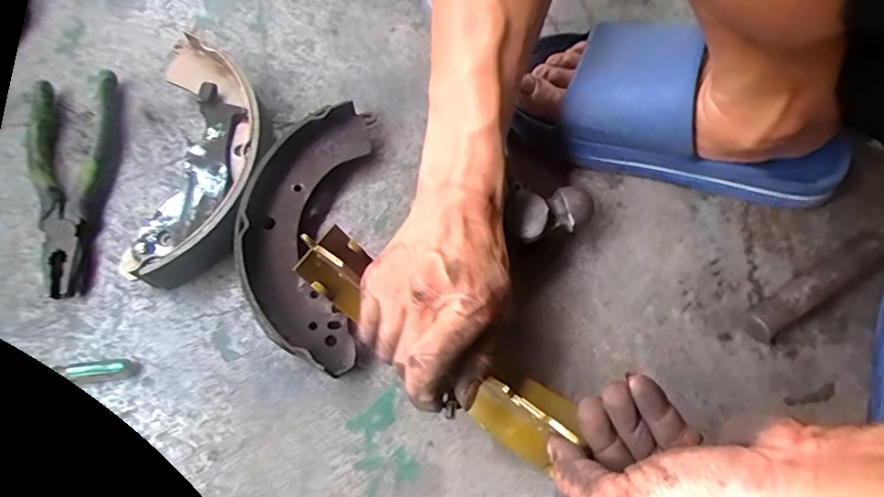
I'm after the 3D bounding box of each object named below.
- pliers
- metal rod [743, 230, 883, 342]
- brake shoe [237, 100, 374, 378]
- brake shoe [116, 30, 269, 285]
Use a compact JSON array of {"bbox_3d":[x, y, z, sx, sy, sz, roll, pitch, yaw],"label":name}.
[{"bbox_3d":[-0.296,-0.056,0.431,0.065,0.023,0.190,-8,71,-4],"label":"pliers"},{"bbox_3d":[0.291,0.022,0.412,0.145,0.025,0.022,-33,73,-12],"label":"metal rod"},{"bbox_3d":[-0.103,-0.013,0.406,0.084,0.038,0.204,1,69,0],"label":"brake shoe"},{"bbox_3d":[-0.187,-0.073,0.426,0.094,0.039,0.206,1,69,0],"label":"brake shoe"}]

